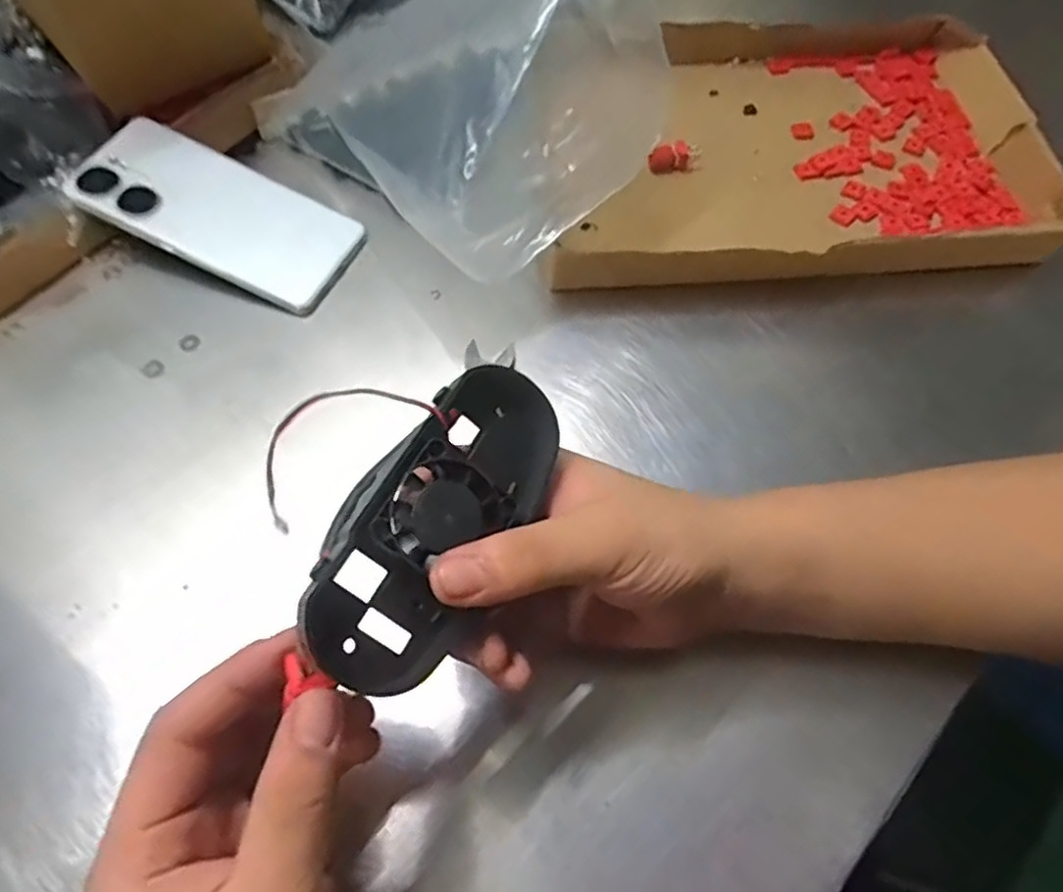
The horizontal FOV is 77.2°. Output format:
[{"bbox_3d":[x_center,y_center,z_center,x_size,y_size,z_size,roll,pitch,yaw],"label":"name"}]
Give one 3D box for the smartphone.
[{"bbox_3d":[-0.188,-0.141,0.402,0.161,0.010,0.072,28,64,0],"label":"smartphone"}]

